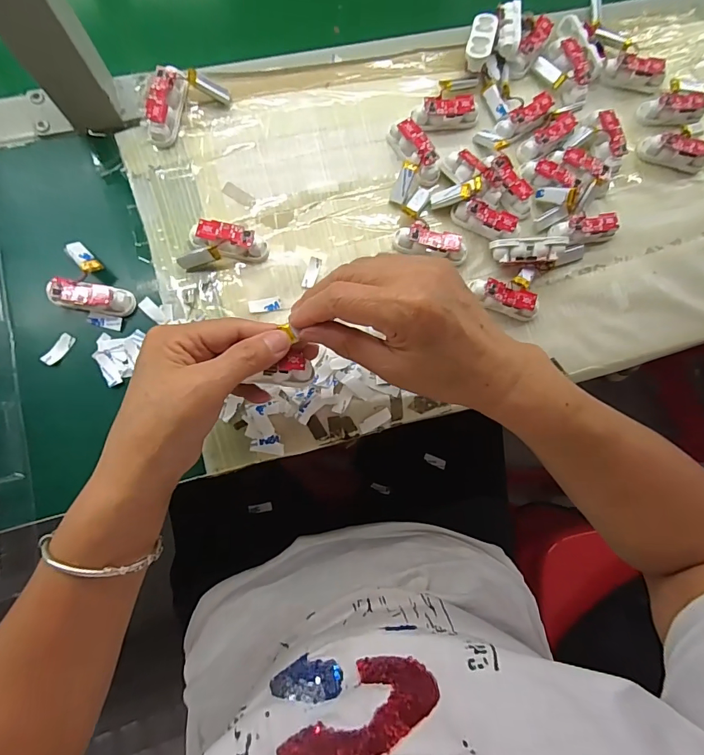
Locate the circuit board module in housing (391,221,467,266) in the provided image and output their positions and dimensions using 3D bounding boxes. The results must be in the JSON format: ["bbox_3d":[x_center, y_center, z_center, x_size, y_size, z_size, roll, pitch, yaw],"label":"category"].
[{"bbox_3d":[0.068,-0.114,0.353,0.063,0.018,0.020,15,81,-3],"label":"circuit board module in housing"}]

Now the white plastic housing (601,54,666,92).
[{"bbox_3d":[0.264,-0.286,0.393,0.055,0.021,0.018,9,81,-4],"label":"white plastic housing"}]

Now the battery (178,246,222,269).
[{"bbox_3d":[-0.122,-0.096,0.335,0.034,0.005,0.012,-13,125,12],"label":"battery"}]

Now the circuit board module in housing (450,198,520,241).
[{"bbox_3d":[0.115,-0.136,0.363,0.058,0.021,0.018,24,82,8],"label":"circuit board module in housing"}]

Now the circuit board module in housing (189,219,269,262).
[{"bbox_3d":[-0.100,-0.110,0.338,0.061,0.019,0.021,14,81,-3],"label":"circuit board module in housing"}]

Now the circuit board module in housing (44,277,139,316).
[{"bbox_3d":[-0.202,-0.062,0.324,0.060,0.017,0.020,8,81,-4],"label":"circuit board module in housing"}]

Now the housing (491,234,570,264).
[{"bbox_3d":[0.149,-0.108,0.356,0.059,0.017,0.020,-1,84,7],"label":"housing"}]

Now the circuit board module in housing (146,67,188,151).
[{"bbox_3d":[-0.152,-0.221,0.342,0.021,0.023,0.056,10,81,-4],"label":"circuit board module in housing"}]

